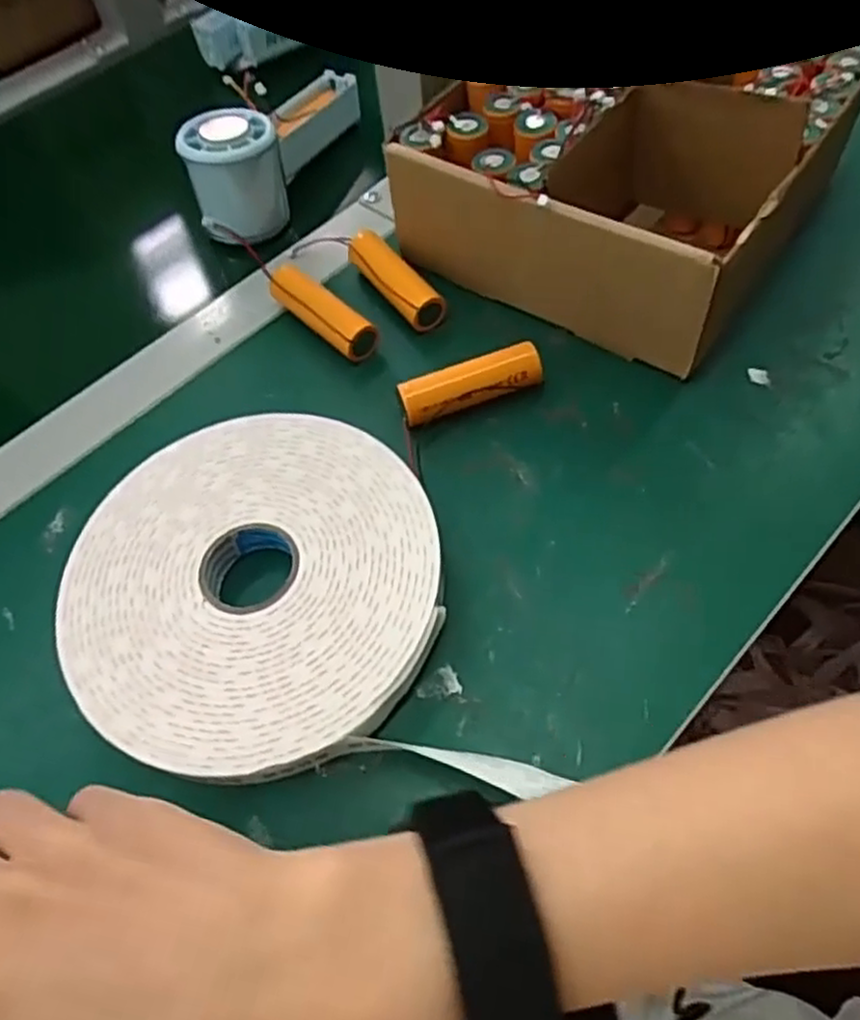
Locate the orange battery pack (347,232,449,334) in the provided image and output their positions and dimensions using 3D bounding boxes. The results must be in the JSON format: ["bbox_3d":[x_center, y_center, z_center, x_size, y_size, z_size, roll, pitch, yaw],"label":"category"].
[{"bbox_3d":[-0.020,-0.129,0.417,0.026,0.023,0.075,-27,59,-13],"label":"orange battery pack"}]

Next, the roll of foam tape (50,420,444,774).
[{"bbox_3d":[-0.076,0.029,0.323,0.152,0.022,0.166,-2,57,3],"label":"roll of foam tape"}]

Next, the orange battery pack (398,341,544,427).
[{"bbox_3d":[0.021,-0.060,0.369,0.072,0.023,0.017,-20,58,-9],"label":"orange battery pack"}]

